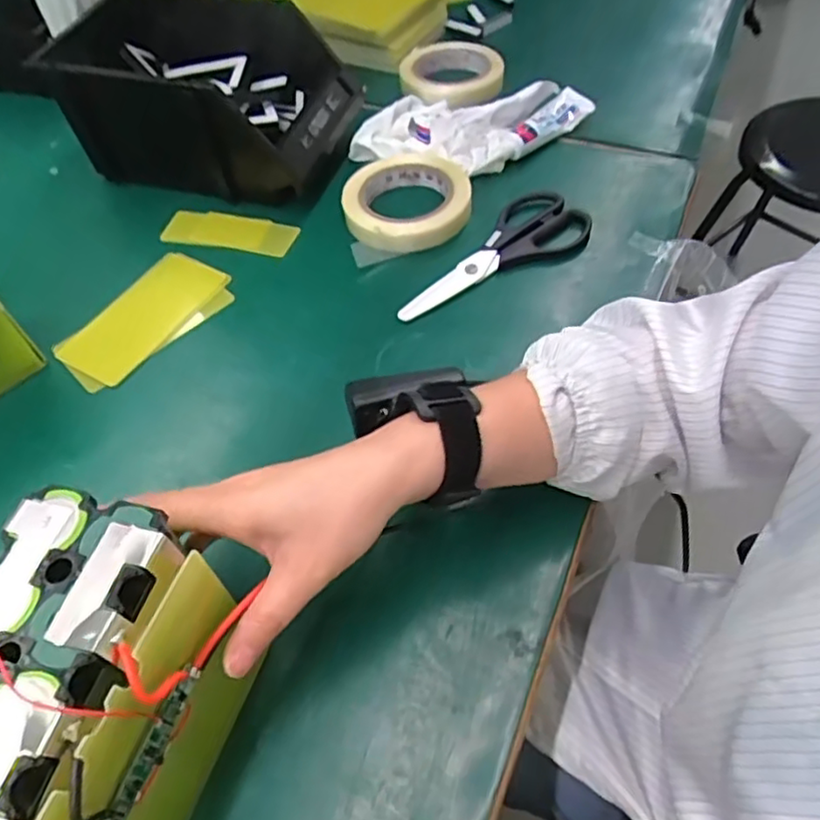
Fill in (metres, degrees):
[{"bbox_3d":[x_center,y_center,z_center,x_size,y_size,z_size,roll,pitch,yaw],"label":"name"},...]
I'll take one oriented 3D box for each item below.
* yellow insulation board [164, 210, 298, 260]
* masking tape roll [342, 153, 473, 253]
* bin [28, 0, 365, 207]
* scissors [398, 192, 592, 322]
[{"bbox_3d":[-0.164,-0.165,0.600,0.124,0.006,0.042,11,68,10],"label":"yellow insulation board"},{"bbox_3d":[-0.002,-0.191,0.595,0.112,0.030,0.116,-2,54,3],"label":"masking tape roll"},{"bbox_3d":[-0.196,-0.292,0.627,0.250,0.131,0.158,11,55,13],"label":"bin"},{"bbox_3d":[0.070,-0.128,0.547,0.195,0.012,0.073,-38,59,-21],"label":"scissors"}]

